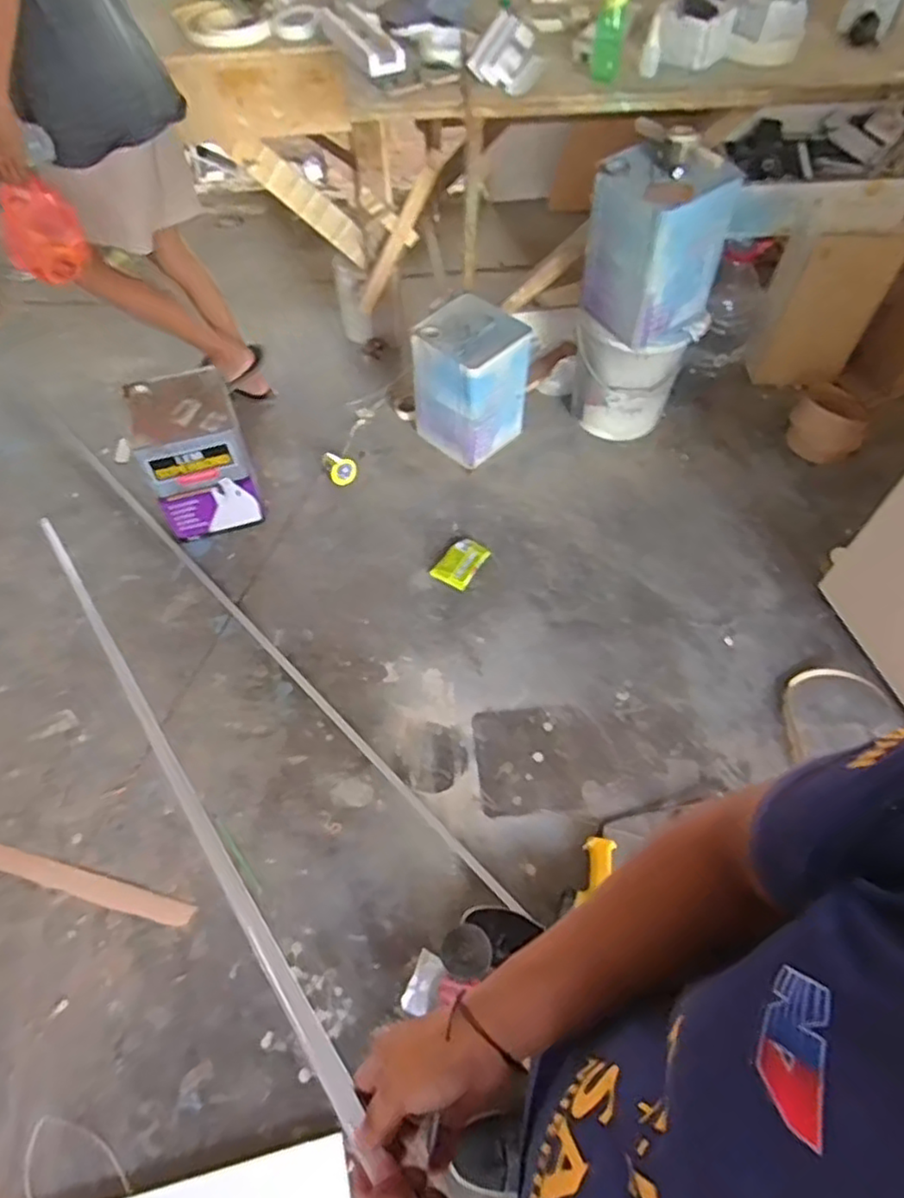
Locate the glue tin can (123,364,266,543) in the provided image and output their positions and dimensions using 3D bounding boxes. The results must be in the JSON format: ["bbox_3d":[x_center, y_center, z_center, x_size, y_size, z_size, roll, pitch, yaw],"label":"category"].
[{"bbox_3d":[-0.629,-0.350,1.688,0.244,0.313,0.247,-19,59,-12],"label":"glue tin can"}]

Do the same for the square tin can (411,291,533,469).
[{"bbox_3d":[0.053,-0.587,1.862,0.258,0.321,0.245,39,65,21],"label":"square tin can"}]

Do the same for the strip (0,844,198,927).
[{"bbox_3d":[-0.823,0.522,1.338,0.663,0.014,0.051,13,58,8],"label":"strip"}]

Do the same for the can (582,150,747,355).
[{"bbox_3d":[0.474,-0.820,1.603,0.241,0.348,0.244,-30,62,-18],"label":"can"}]

